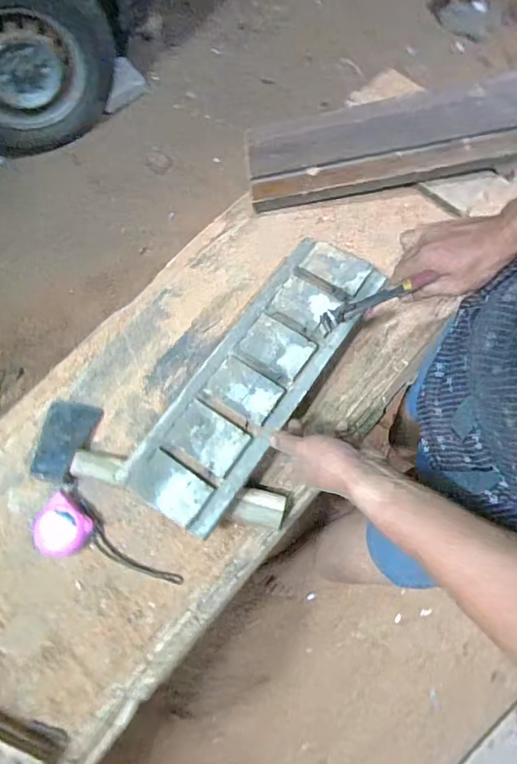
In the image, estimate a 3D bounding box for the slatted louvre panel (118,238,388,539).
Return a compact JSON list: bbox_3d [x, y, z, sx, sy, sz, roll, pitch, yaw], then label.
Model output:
[{"bbox_3d":[0.003,-0.011,0.623,0.140,0.046,0.431,31,72,14],"label":"slatted louvre panel"}]

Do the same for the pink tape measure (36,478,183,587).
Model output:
[{"bbox_3d":[-0.193,0.211,0.595,0.199,0.035,0.080,29,72,0],"label":"pink tape measure"}]

